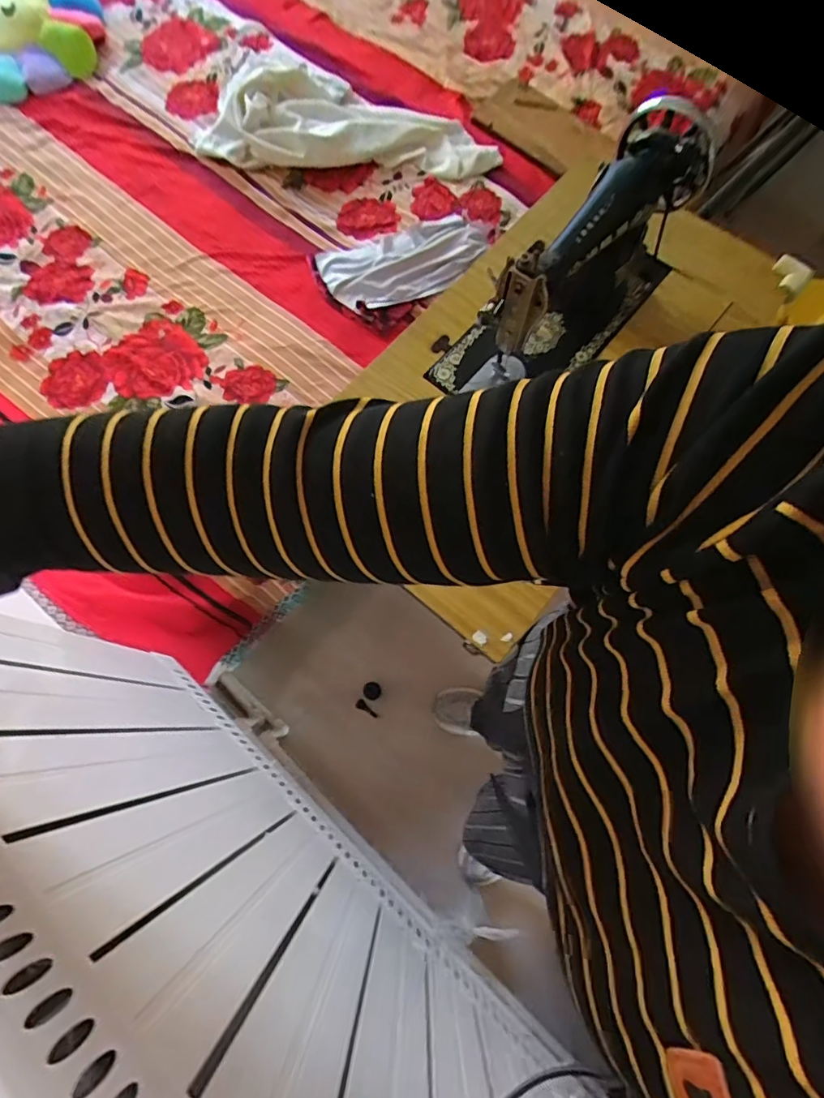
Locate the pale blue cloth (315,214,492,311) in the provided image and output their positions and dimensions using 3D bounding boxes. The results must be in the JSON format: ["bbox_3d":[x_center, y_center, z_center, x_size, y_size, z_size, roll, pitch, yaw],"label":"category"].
[{"bbox_3d":[-0.005,-0.662,1.223,0.411,0.049,0.203,-24,74,-7],"label":"pale blue cloth"}]

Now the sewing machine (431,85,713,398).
[{"bbox_3d":[0.252,-0.414,0.769,0.508,0.219,0.158,-41,76,-12],"label":"sewing machine"}]

